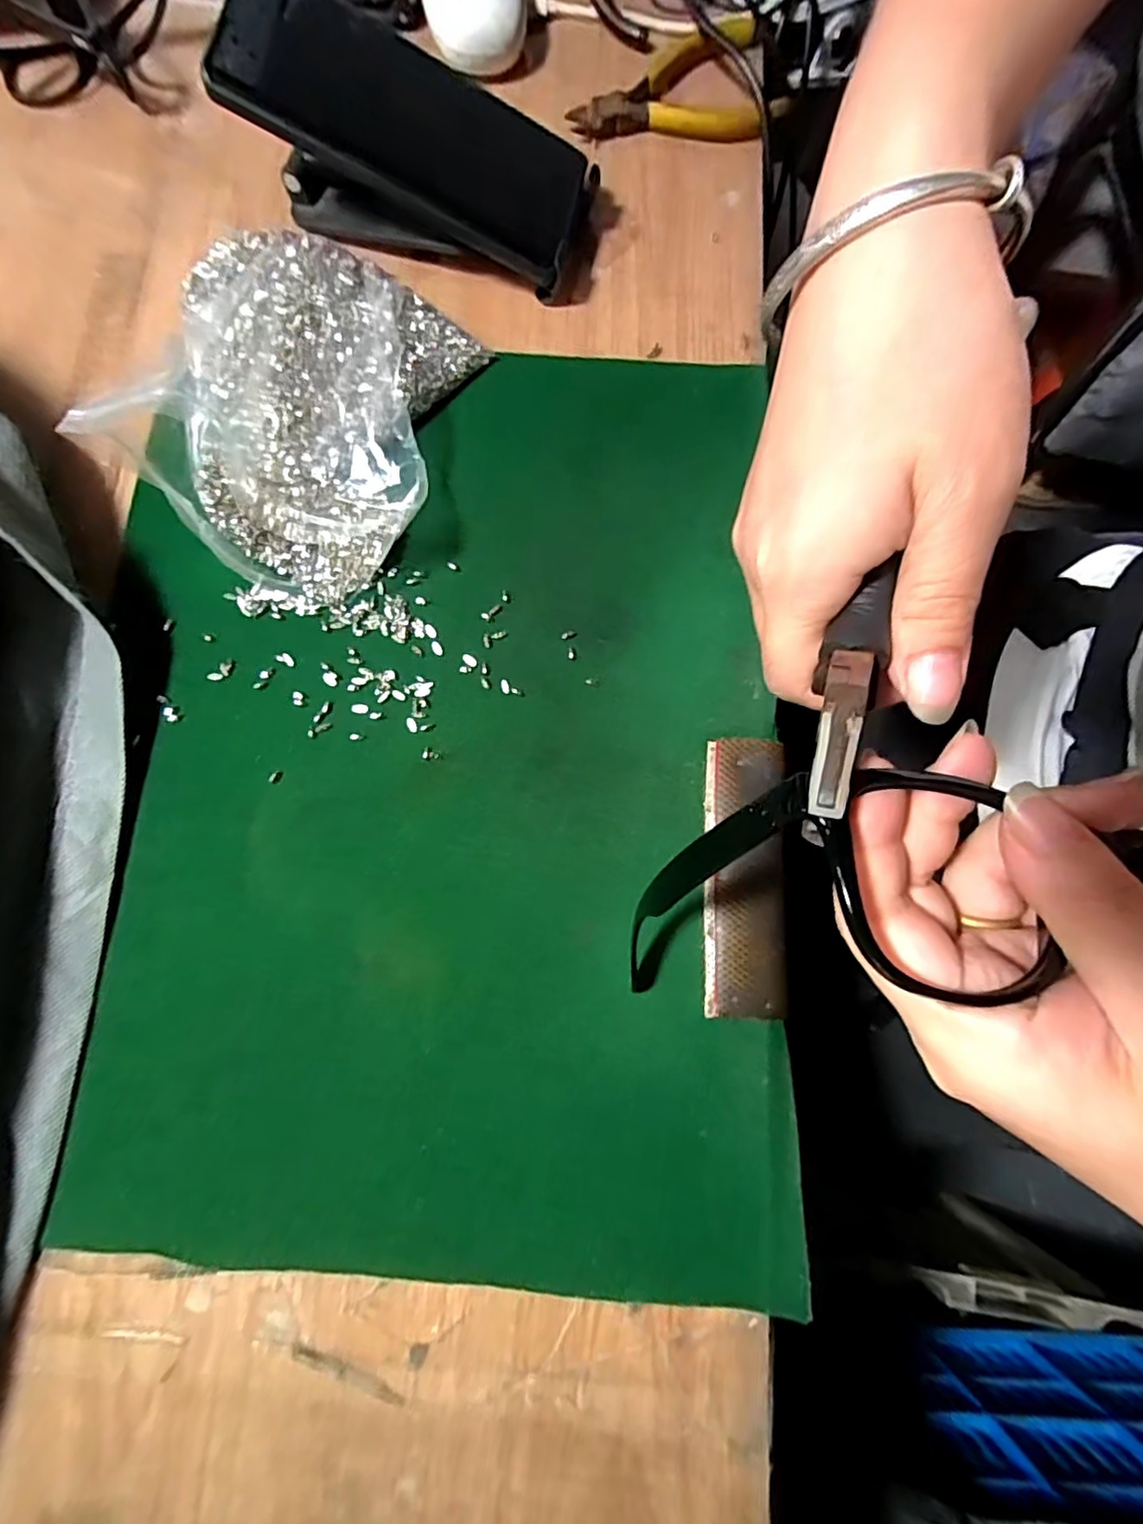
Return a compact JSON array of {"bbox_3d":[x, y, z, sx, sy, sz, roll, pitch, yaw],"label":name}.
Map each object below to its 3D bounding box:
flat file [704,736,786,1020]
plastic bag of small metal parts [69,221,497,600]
[{"bbox_3d":[0.076,0.048,0.268,0.034,0.005,0.117,3,79,0],"label":"flat file"},{"bbox_3d":[-0.127,-0.166,0.291,0.133,0.038,0.161,27,80,5],"label":"plastic bag of small metal parts"}]

